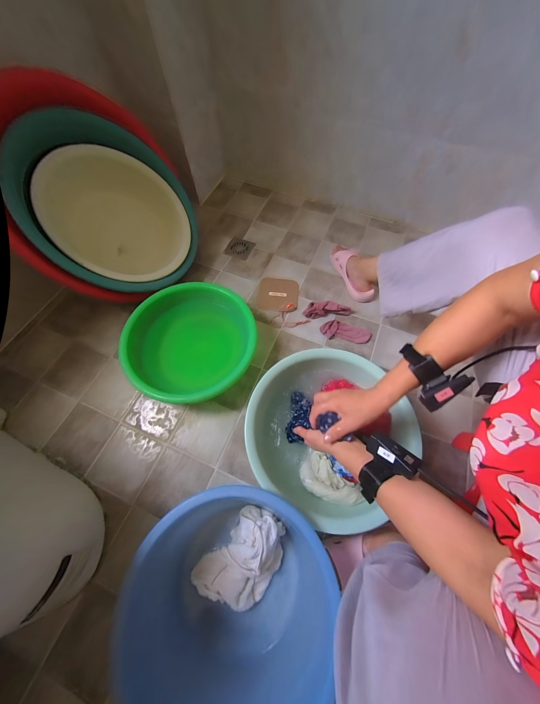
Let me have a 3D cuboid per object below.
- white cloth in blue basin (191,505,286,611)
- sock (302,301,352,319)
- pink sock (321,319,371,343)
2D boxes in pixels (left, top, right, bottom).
[{"bbox_3d":[-0.054,0.449,0.515,0.134,0.077,0.199,40,72,16],"label":"white cloth in blue basin"},{"bbox_3d":[0.194,-0.150,0.806,0.165,0.046,0.057,-5,66,-3],"label":"sock"},{"bbox_3d":[0.247,-0.068,0.777,0.158,0.027,0.064,8,66,3],"label":"pink sock"}]

